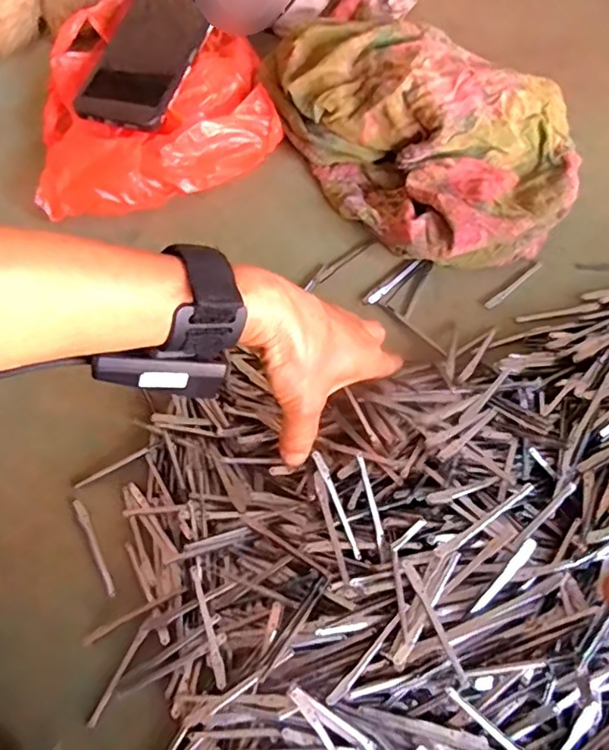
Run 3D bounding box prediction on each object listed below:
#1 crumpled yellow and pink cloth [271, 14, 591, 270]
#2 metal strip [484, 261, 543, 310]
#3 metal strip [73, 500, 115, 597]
[{"bbox_3d":[0.110,-0.219,0.510,0.204,0.078,0.277,-26,65,-14],"label":"crumpled yellow and pink cloth"},{"bbox_3d":[0.170,-0.073,0.475,0.067,0.004,0.007,-35,68,-18],"label":"metal strip"},{"bbox_3d":[-0.134,0.109,0.377,0.006,0.004,0.067,-27,65,-14],"label":"metal strip"}]

